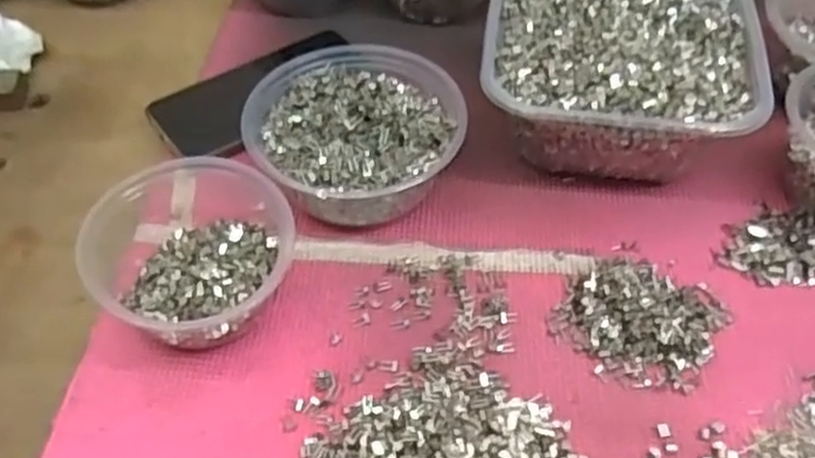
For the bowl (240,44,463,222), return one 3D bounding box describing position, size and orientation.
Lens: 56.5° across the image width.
[{"bbox_3d":[-0.033,-0.060,0.495,0.131,0.054,0.126,0,50,0],"label":"bowl"}]

